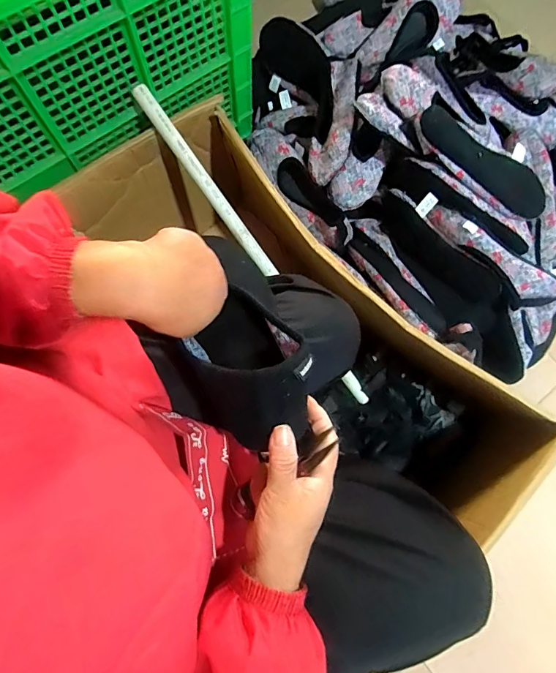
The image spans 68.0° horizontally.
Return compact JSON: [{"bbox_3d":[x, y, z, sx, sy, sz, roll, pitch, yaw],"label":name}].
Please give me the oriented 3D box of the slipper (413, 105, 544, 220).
[{"bbox_3d":[0.333,-0.281,0.669,0.261,0.032,0.084,31,76,-9],"label":"slipper"}]

